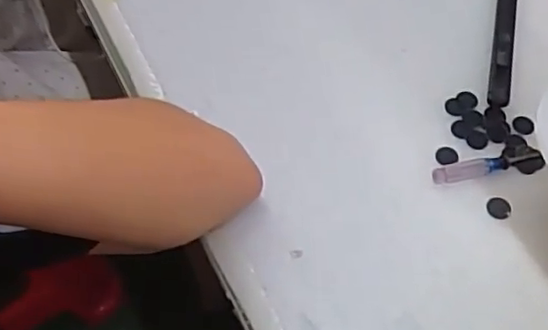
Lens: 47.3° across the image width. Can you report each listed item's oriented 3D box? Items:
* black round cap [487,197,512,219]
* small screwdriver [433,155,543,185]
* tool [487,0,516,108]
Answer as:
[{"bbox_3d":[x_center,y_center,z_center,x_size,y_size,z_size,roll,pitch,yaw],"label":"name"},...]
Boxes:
[{"bbox_3d":[0.146,0.028,0.403,0.015,0.004,0.015,30,65,16],"label":"black round cap"},{"bbox_3d":[0.141,0.002,0.412,0.074,0.008,0.013,-8,60,-4],"label":"small screwdriver"},{"bbox_3d":[0.173,-0.102,0.467,0.014,0.013,0.135,12,61,7],"label":"tool"}]

